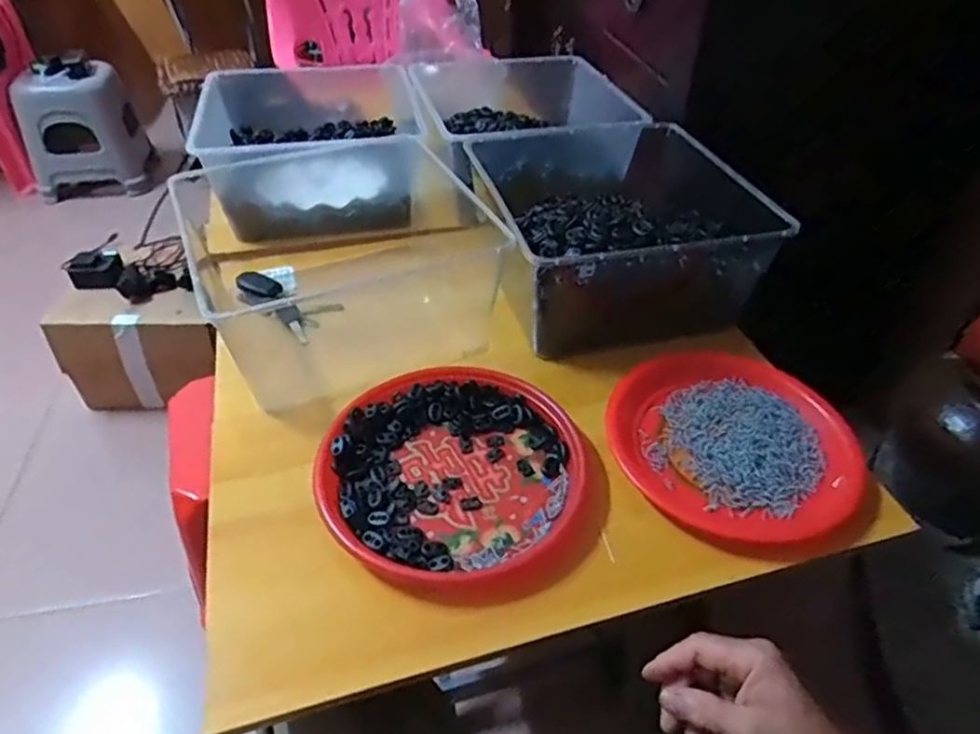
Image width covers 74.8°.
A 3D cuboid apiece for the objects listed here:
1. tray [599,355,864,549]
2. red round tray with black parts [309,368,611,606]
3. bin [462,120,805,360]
[{"bbox_3d":[0.229,0.071,0.622,0.217,0.033,0.225,-28,49,-27],"label":"tray"},{"bbox_3d":[-0.024,0.097,0.582,0.248,0.032,0.229,0,42,0],"label":"red round tray with black parts"},{"bbox_3d":[0.148,-0.182,0.800,0.310,0.134,0.341,-10,43,-11],"label":"bin"}]

